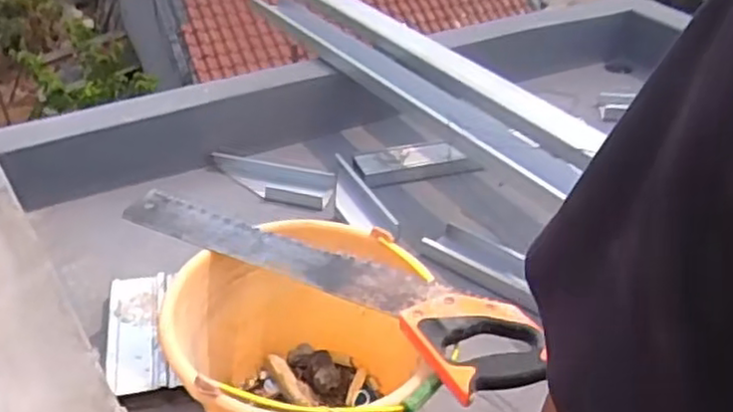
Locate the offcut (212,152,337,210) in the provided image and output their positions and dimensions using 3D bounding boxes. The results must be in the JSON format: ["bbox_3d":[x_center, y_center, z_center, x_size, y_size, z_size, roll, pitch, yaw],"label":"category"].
[{"bbox_3d":[-0.179,-0.048,1.281,0.234,0.032,0.084,13,38,15],"label":"offcut"}]

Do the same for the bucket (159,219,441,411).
[{"bbox_3d":[-0.075,0.183,0.798,0.269,0.206,0.281,3,36,2],"label":"bucket"}]

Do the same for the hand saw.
[{"bbox_3d":[-0.061,0.066,0.782,0.532,0.034,0.125,25,42,28],"label":"hand saw"}]

